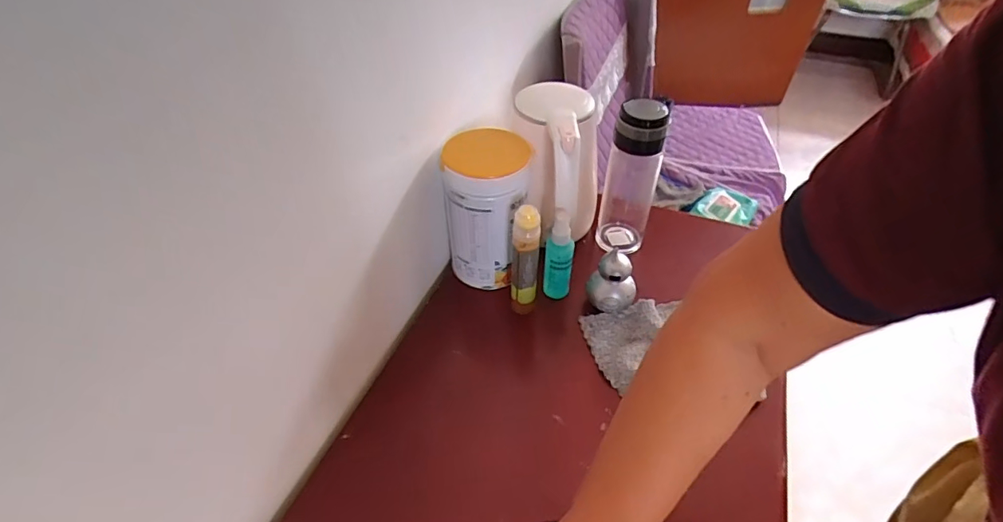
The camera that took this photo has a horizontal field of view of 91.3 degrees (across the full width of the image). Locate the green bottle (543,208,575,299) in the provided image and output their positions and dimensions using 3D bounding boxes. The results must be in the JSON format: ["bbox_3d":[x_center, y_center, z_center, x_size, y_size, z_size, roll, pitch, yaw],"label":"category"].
[{"bbox_3d":[0.074,-0.005,0.625,0.034,0.116,0.042,7,45,7],"label":"green bottle"}]

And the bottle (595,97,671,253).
[{"bbox_3d":[0.176,-0.104,0.673,0.064,0.224,0.061,14,46,14],"label":"bottle"}]

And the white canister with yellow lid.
[{"bbox_3d":[-0.017,-0.064,0.639,0.101,0.180,0.101,0,44,0],"label":"white canister with yellow lid"}]

